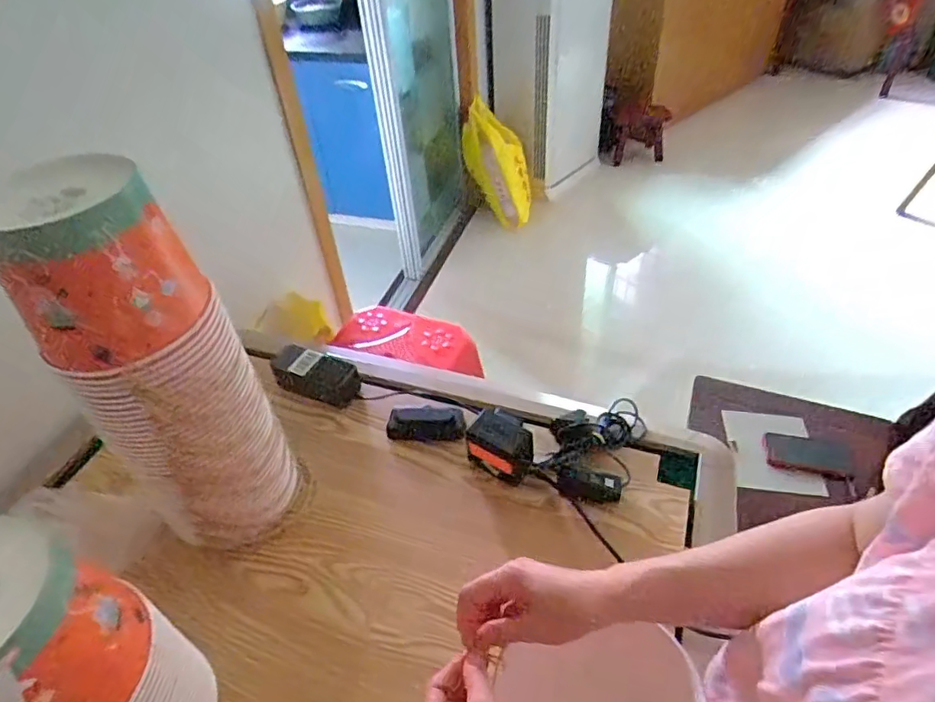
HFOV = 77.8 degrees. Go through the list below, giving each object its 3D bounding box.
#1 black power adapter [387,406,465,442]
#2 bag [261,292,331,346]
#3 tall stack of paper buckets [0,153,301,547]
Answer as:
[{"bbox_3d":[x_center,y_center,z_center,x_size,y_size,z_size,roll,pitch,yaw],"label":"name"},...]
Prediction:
[{"bbox_3d":[-0.057,0.101,0.814,0.106,0.024,0.050,1,43,6],"label":"black power adapter"},{"bbox_3d":[-0.391,-0.072,1.346,0.137,0.086,0.074,1,43,6],"label":"bag"},{"bbox_3d":[-0.303,0.039,0.603,0.158,0.437,0.128,-29,48,-24],"label":"tall stack of paper buckets"}]

